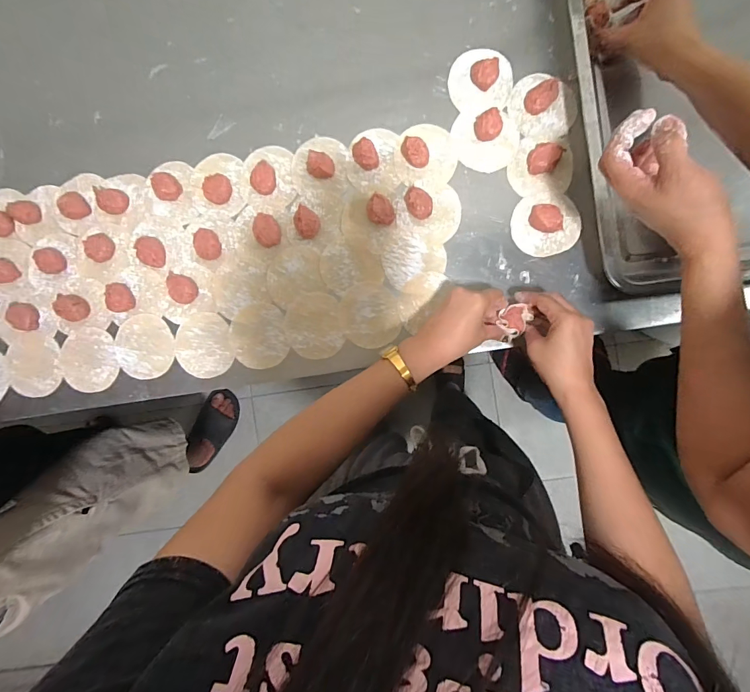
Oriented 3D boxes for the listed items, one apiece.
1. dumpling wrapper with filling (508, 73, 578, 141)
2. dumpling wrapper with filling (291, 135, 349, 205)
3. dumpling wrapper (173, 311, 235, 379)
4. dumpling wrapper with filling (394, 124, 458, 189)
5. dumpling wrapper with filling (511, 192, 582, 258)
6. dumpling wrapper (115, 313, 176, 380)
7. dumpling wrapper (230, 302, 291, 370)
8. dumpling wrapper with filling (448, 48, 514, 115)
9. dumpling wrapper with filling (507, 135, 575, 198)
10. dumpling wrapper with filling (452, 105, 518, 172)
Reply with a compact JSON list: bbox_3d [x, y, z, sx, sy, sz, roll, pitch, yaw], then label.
[{"bbox_3d":[0.215,-0.307,0.511,0.085,0.018,0.081,0,89,3],"label":"dumpling wrapper with filling"},{"bbox_3d":[-0.072,-0.231,0.518,0.072,0.020,0.085,-1,89,3],"label":"dumpling wrapper with filling"},{"bbox_3d":[-0.226,-0.001,0.530,0.073,0.005,0.085,-8,88,0],"label":"dumpling wrapper"},{"bbox_3d":[0.065,-0.245,0.510,0.078,0.019,0.080,0,89,3],"label":"dumpling wrapper with filling"},{"bbox_3d":[0.218,-0.154,0.503,0.085,0.021,0.077,-10,88,3],"label":"dumpling wrapper with filling"},{"bbox_3d":[-0.310,0.000,0.542,0.078,0.005,0.086,-14,88,3],"label":"dumpling wrapper"},{"bbox_3d":[-0.152,-0.013,0.526,0.071,0.004,0.083,-12,88,3],"label":"dumpling wrapper"},{"bbox_3d":[0.136,-0.341,0.511,0.078,0.017,0.079,0,89,3],"label":"dumpling wrapper with filling"},{"bbox_3d":[0.213,-0.230,0.502,0.081,0.025,0.072,0,89,3],"label":"dumpling wrapper with filling"},{"bbox_3d":[0.143,-0.265,0.508,0.080,0.018,0.079,-20,88,3],"label":"dumpling wrapper with filling"}]

